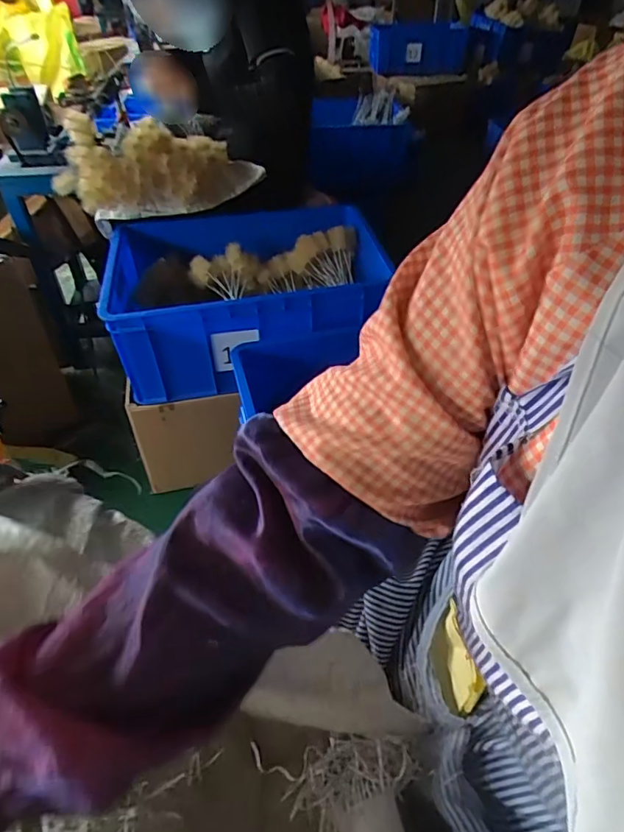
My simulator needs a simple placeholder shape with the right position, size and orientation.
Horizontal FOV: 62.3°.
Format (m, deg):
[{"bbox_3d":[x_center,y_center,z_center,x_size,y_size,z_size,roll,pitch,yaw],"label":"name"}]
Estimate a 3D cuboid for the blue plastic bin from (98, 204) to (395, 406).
[{"bbox_3d":[-0.128,-0.294,1.234,0.632,0.234,0.468,-10,46,-8],"label":"blue plastic bin"}]

